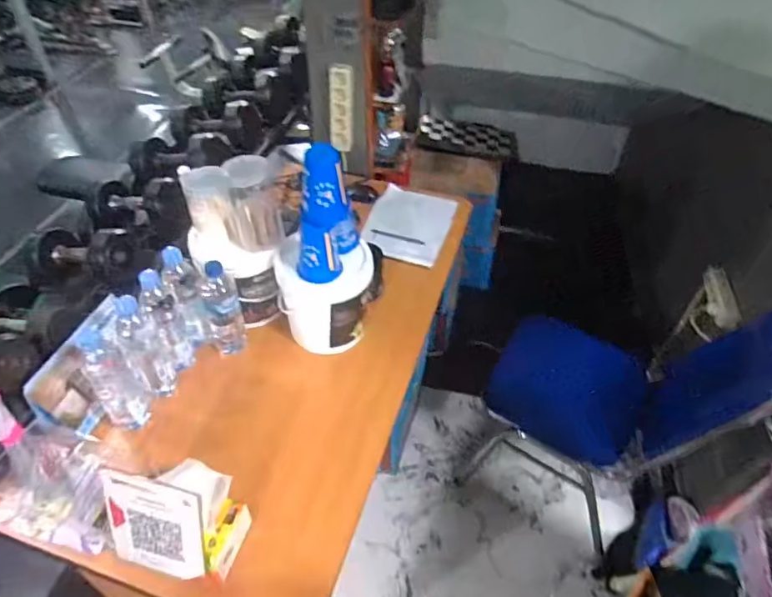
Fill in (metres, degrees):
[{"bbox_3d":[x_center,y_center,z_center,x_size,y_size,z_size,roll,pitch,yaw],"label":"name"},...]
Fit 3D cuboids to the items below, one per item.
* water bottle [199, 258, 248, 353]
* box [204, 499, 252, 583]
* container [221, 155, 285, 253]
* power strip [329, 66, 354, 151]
[{"bbox_3d":[-0.342,0.022,1.094,0.072,0.217,0.072,-18,48,-19],"label":"water bottle"},{"bbox_3d":[-0.248,0.374,0.810,0.037,0.064,0.103,13,45,11],"label":"box"},{"bbox_3d":[-0.281,-0.193,1.088,0.110,0.164,0.104,-10,46,-12],"label":"container"},{"bbox_3d":[-0.137,-0.593,1.635,0.073,0.260,0.040,4,44,3],"label":"power strip"}]

